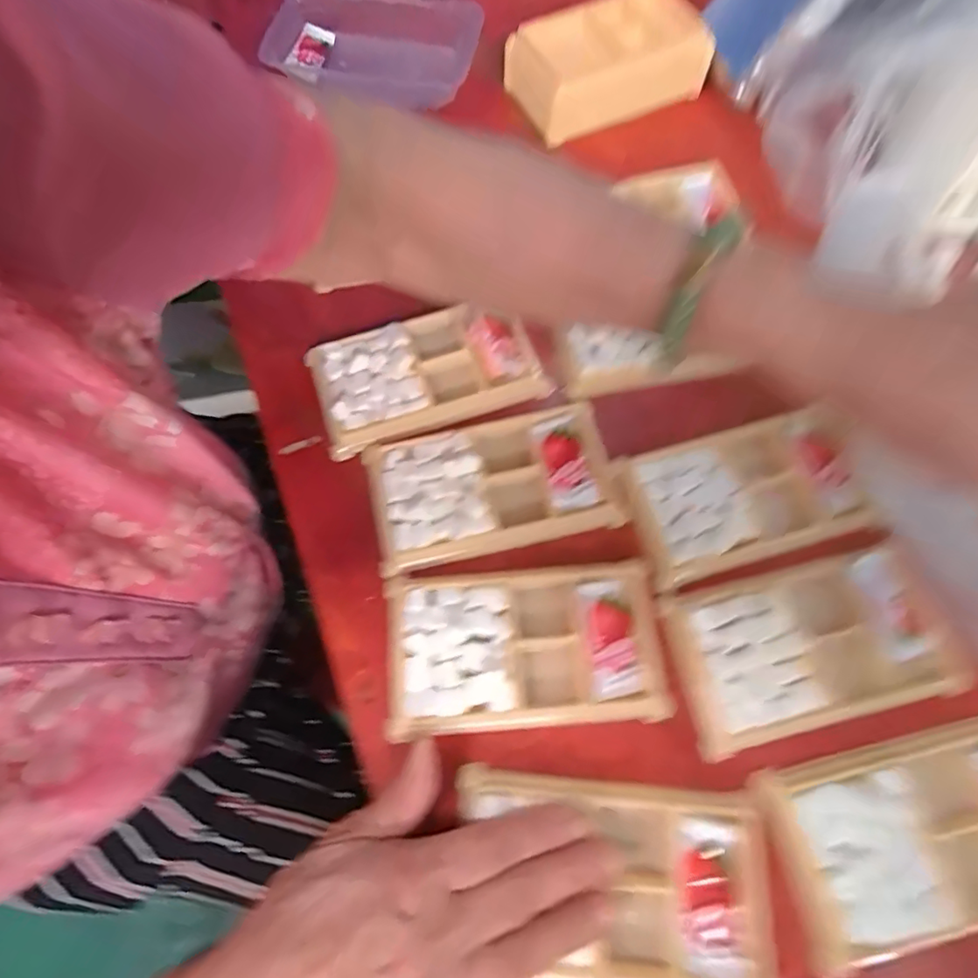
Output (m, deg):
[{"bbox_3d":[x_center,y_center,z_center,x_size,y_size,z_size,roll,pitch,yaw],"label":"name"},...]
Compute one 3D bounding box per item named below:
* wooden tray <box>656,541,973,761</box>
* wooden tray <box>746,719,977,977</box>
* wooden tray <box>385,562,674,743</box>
[{"bbox_3d":[0.164,0.078,0.276,0.135,0.011,0.077,-11,71,-4],"label":"wooden tray"},{"bbox_3d":[0.201,0.155,0.244,0.141,0.008,0.076,-14,71,-6],"label":"wooden tray"},{"bbox_3d":[0.018,0.080,0.275,0.139,0.012,0.074,-3,70,-2],"label":"wooden tray"}]

